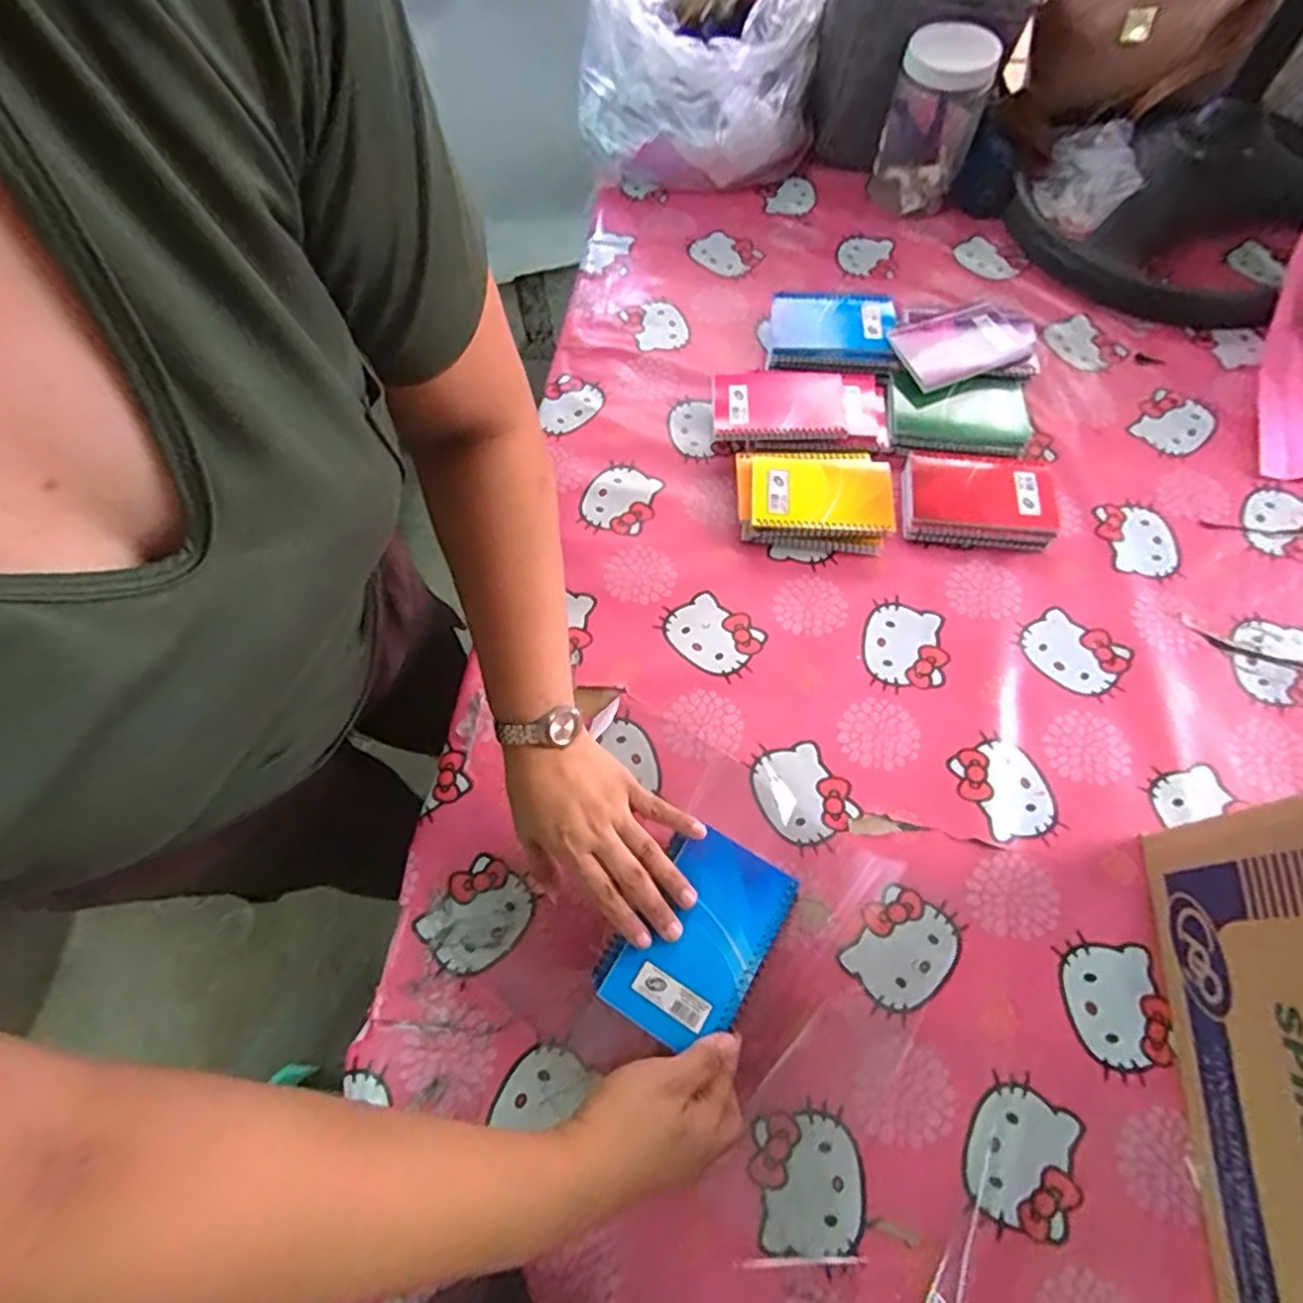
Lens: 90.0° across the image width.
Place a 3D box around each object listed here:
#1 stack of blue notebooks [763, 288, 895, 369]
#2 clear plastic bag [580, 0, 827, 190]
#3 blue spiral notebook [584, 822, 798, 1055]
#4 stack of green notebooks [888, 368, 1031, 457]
[{"bbox_3d":[0.198,-0.351,0.720,0.131,0.026,0.117,6,66,5],"label":"stack of blue notebooks"},{"bbox_3d":[0.056,-0.726,0.812,0.287,0.185,0.230,6,66,5],"label":"clear plastic bag"},{"bbox_3d":[0.031,0.191,0.438,0.090,0.006,0.131,30,70,14],"label":"blue spiral notebook"},{"bbox_3d":[0.315,-0.240,0.670,0.135,0.024,0.092,4,76,8],"label":"stack of green notebooks"}]

